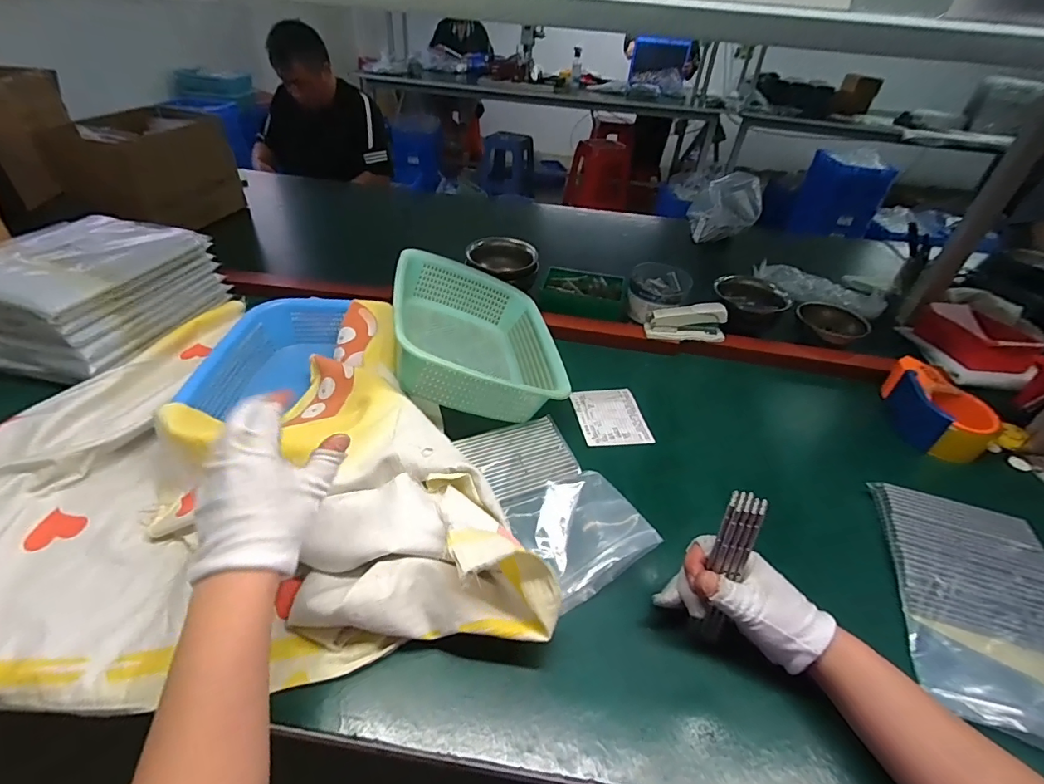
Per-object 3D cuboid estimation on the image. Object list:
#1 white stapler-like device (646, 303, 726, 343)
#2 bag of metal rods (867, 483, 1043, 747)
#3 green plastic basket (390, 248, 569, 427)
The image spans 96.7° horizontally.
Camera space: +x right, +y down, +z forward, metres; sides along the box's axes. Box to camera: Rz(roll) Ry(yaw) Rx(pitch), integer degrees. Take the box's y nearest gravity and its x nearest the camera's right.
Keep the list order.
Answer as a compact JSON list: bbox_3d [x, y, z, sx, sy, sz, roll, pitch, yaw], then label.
[{"bbox_3d":[0.268,-0.115,0.751,0.125,0.055,0.034,1,40,-6],"label":"white stapler-like device"},{"bbox_3d":[0.435,0.196,0.431,0.144,0.024,0.229,12,45,16],"label":"bag of metal rods"},{"bbox_3d":[-0.076,-0.082,0.651,0.230,0.087,0.308,17,31,-25],"label":"green plastic basket"}]

